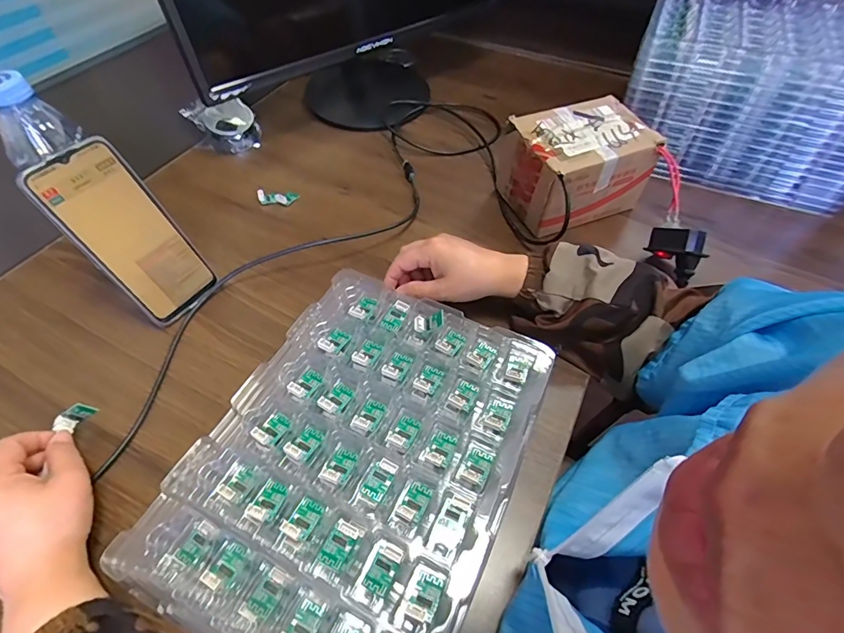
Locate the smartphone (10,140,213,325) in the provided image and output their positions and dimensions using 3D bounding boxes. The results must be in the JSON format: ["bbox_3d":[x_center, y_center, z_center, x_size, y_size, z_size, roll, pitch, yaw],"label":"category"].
[{"bbox_3d":[-0.270,-0.073,0.409,0.010,0.165,0.079,8,47,41],"label":"smartphone"}]

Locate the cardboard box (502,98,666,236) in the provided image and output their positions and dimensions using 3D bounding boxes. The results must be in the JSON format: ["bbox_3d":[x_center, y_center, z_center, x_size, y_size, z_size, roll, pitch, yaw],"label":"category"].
[{"bbox_3d":[0.186,-0.174,0.525,0.159,0.102,0.118,-21,56,-15],"label":"cardboard box"}]

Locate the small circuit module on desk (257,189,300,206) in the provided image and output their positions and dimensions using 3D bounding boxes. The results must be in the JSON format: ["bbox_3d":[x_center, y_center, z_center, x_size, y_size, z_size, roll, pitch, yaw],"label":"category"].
[{"bbox_3d":[-0.183,-0.151,0.556,0.050,0.014,0.019,0,53,0],"label":"small circuit module on desk"}]

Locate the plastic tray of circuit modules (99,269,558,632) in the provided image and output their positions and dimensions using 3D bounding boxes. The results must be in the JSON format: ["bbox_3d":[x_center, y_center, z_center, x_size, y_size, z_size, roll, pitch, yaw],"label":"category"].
[{"bbox_3d":[-0.042,0.097,0.323,0.209,0.024,0.278,21,56,15],"label":"plastic tray of circuit modules"}]

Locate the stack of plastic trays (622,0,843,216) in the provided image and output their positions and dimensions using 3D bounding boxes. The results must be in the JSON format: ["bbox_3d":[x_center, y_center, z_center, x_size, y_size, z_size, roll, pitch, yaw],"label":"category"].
[{"bbox_3d":[0.401,-0.270,0.558,0.270,0.181,0.184,17,55,12],"label":"stack of plastic trays"}]

